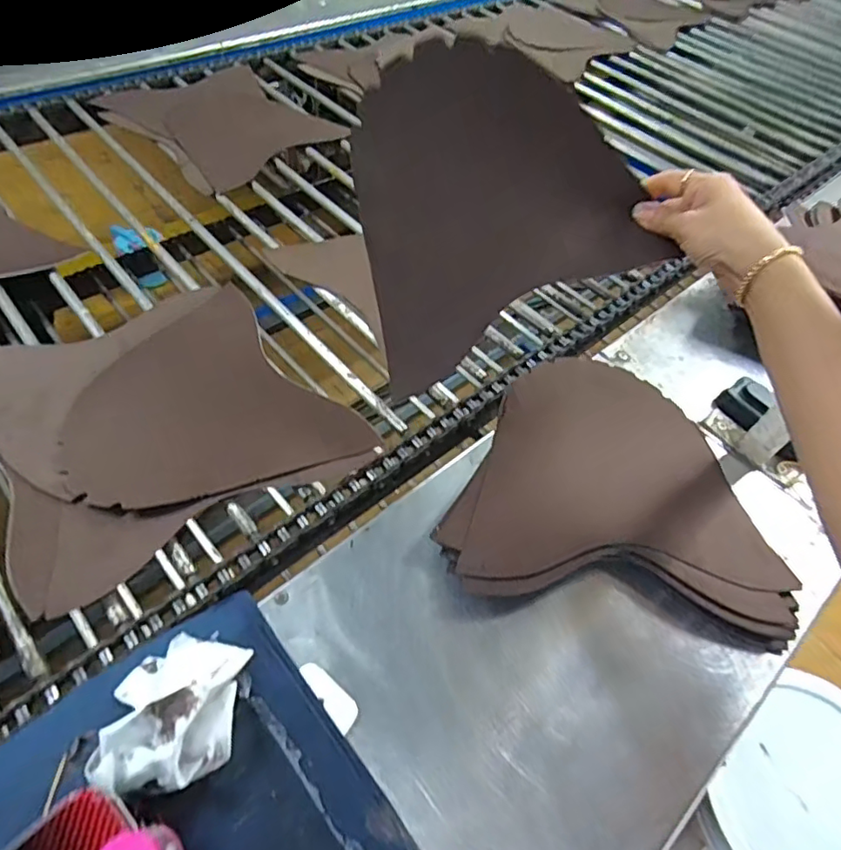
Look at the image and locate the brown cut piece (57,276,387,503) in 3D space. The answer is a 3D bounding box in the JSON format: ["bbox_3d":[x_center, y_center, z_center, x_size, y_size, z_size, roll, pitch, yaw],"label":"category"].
[{"bbox_3d":[-0.209,-0.010,0.536,0.229,0.010,0.242,-35,67,-27],"label":"brown cut piece"}]

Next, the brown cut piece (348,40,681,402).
[{"bbox_3d":[0.040,-0.184,0.468,0.237,0.225,0.024,-28,14,12],"label":"brown cut piece"}]

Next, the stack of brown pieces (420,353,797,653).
[{"bbox_3d":[0.172,0.047,0.516,0.285,0.043,0.259,10,52,2],"label":"stack of brown pieces"}]

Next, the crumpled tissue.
[{"bbox_3d":[-0.160,0.178,0.357,0.081,0.046,0.093,5,52,-2],"label":"crumpled tissue"}]

